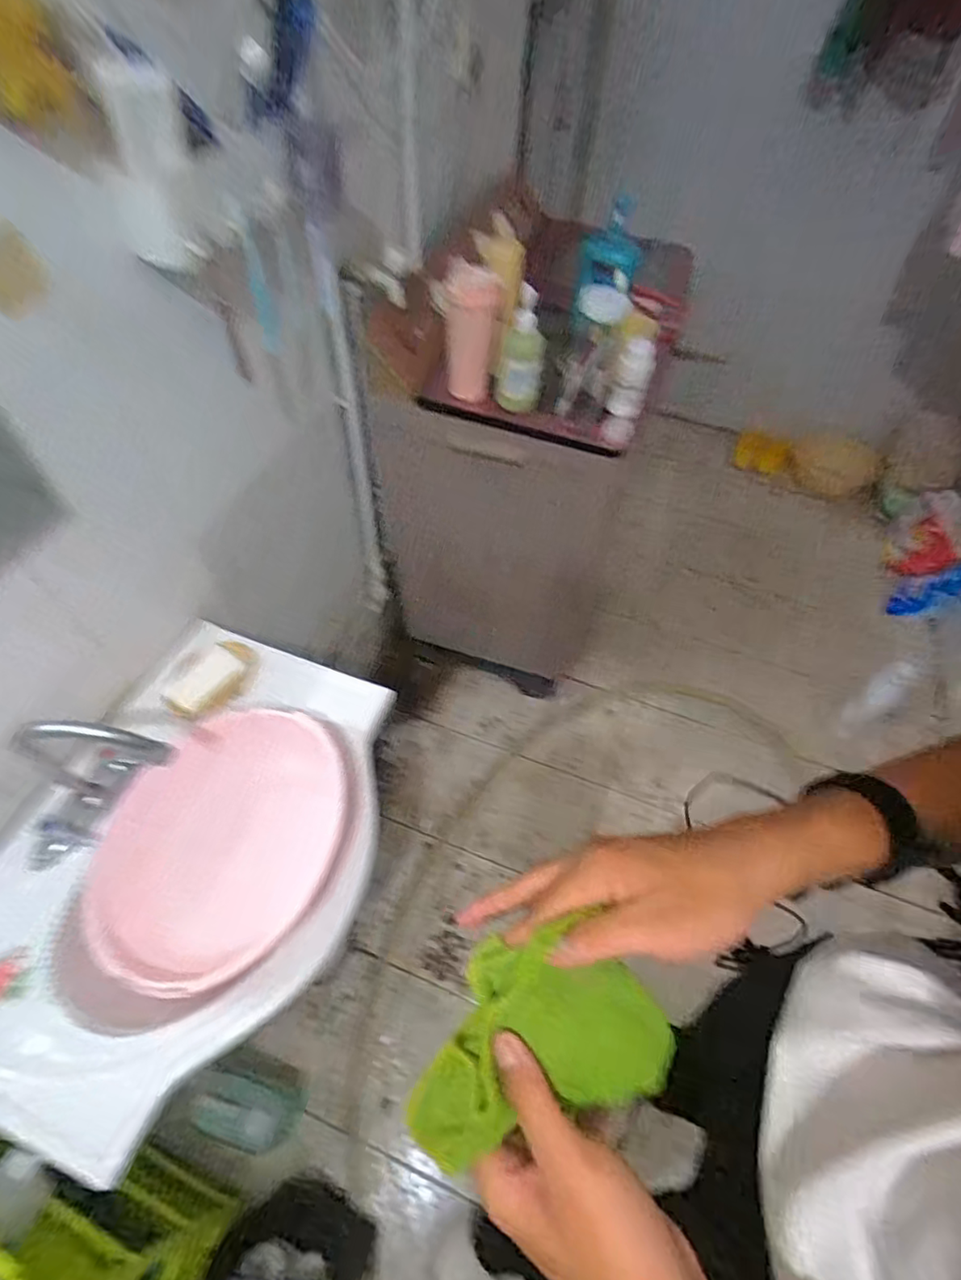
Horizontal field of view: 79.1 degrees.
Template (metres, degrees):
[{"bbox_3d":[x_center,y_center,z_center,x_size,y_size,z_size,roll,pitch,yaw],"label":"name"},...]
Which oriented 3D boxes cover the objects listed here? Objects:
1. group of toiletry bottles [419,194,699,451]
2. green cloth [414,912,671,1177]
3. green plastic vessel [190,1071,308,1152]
[{"bbox_3d":[0.083,-0.480,0.978,0.404,0.238,0.163,14,58,11],"label":"group of toiletry bottles"},{"bbox_3d":[0.027,0.197,0.294,0.133,0.069,0.082,-12,56,-13],"label":"green cloth"},{"bbox_3d":[-0.418,0.857,1.063,0.151,0.191,0.086,12,57,10],"label":"green plastic vessel"}]

